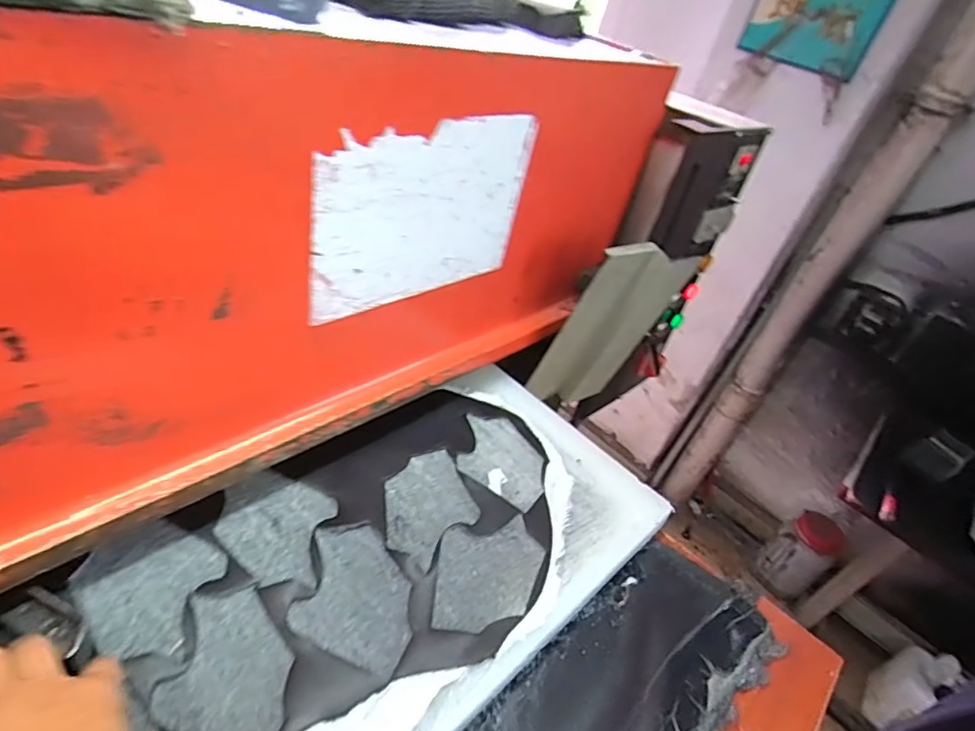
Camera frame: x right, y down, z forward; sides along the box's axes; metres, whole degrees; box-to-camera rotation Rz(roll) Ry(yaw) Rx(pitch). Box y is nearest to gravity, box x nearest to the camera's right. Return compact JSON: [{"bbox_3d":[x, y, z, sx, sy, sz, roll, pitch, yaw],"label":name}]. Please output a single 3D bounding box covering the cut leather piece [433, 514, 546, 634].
[{"bbox_3d":[0.003,0.197,0.535,0.100,0.004,0.120,8,37,-5],"label":"cut leather piece"}]

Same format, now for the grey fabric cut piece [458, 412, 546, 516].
[{"bbox_3d":[0.018,0.109,0.656,0.097,0.005,0.130,13,38,0],"label":"grey fabric cut piece"}]

